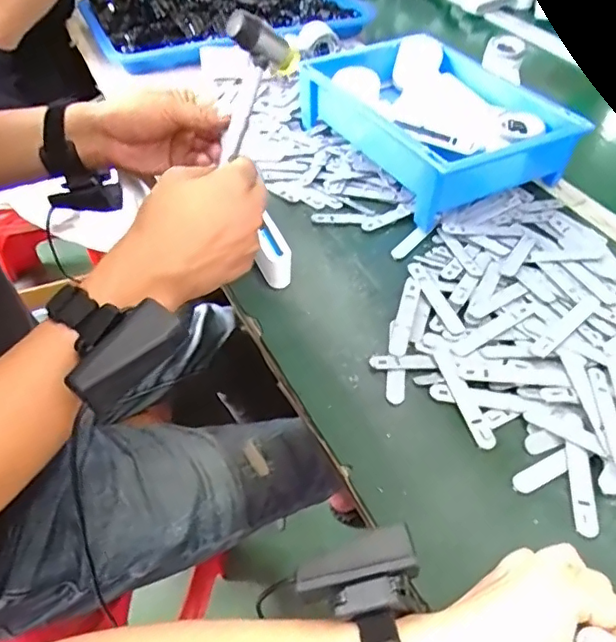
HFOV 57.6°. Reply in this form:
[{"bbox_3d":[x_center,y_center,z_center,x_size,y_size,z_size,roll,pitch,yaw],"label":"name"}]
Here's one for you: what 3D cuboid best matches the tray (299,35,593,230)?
[{"bbox_3d":[0.148,-0.265,0.705,0.221,0.074,0.328,-17,49,-19],"label":"tray"}]

